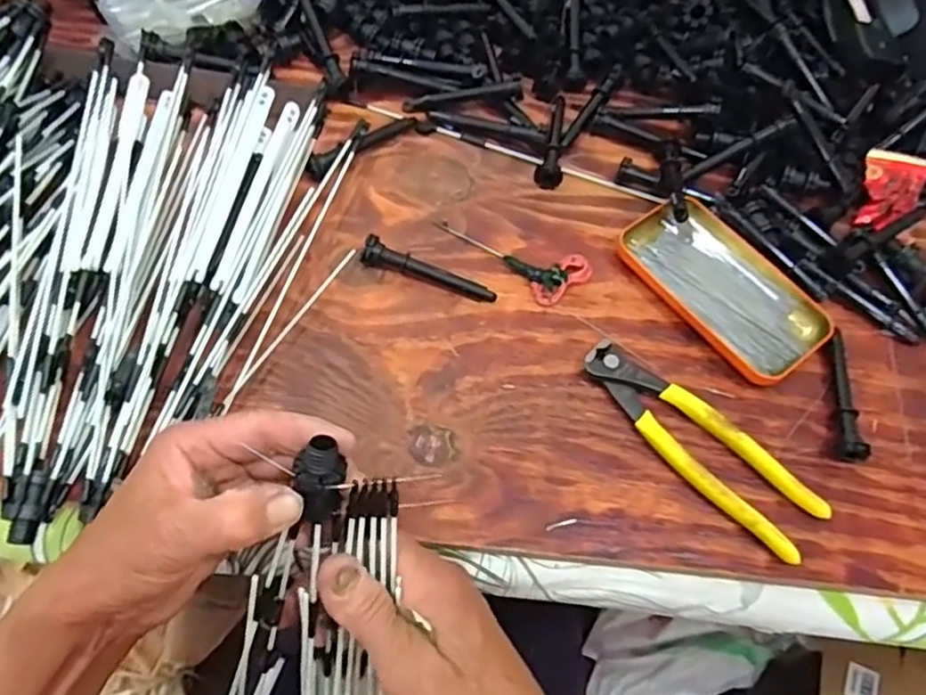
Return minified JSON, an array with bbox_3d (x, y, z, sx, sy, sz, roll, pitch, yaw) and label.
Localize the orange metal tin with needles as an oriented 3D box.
[{"bbox_3d":[0.179,-0.043,0.464,0.079,0.015,0.141,-34,69,-20],"label":"orange metal tin with needles"}]

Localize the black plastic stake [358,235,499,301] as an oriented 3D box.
[{"bbox_3d":[-0.021,-0.053,0.449,0.090,0.021,0.018,16,62,4],"label":"black plastic stake"}]

